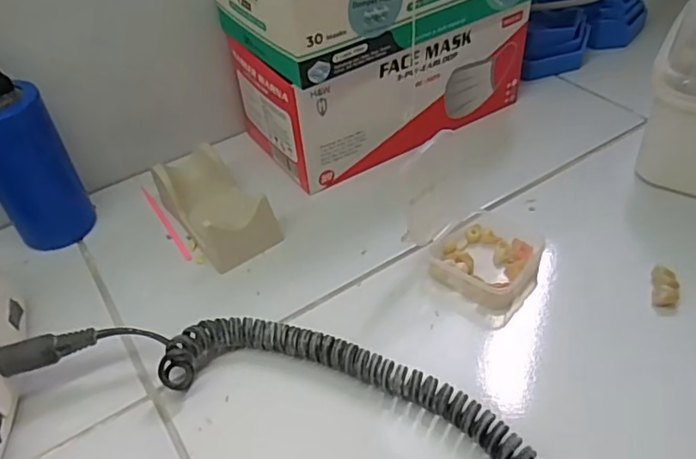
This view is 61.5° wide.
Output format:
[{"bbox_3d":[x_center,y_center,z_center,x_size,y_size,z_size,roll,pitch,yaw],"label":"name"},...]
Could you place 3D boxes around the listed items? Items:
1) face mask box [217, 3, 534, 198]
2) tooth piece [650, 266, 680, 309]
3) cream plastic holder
[{"bbox_3d":[0.026,-0.115,0.448,0.207,0.084,0.098,-25,46,-20],"label":"face mask box"},{"bbox_3d":[0.176,0.032,0.324,0.012,0.010,0.023,10,45,16],"label":"tooth piece"},{"bbox_3d":[-0.088,-0.017,0.389,0.050,0.033,0.088,-30,48,-25],"label":"cream plastic holder"}]

